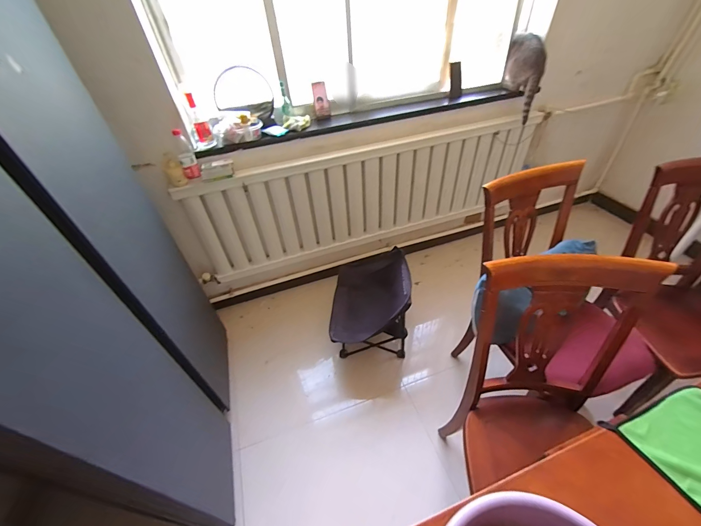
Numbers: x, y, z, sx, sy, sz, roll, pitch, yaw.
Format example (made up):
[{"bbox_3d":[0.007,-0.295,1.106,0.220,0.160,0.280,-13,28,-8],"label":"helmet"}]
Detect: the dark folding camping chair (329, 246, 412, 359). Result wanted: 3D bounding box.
[{"bbox_3d":[0.089,0.199,1.538,0.366,0.420,0.447,-5,43,0],"label":"dark folding camping chair"}]

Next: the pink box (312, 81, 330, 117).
[{"bbox_3d":[-0.136,-0.752,1.406,0.066,0.135,0.033,-7,43,-2],"label":"pink box"}]

